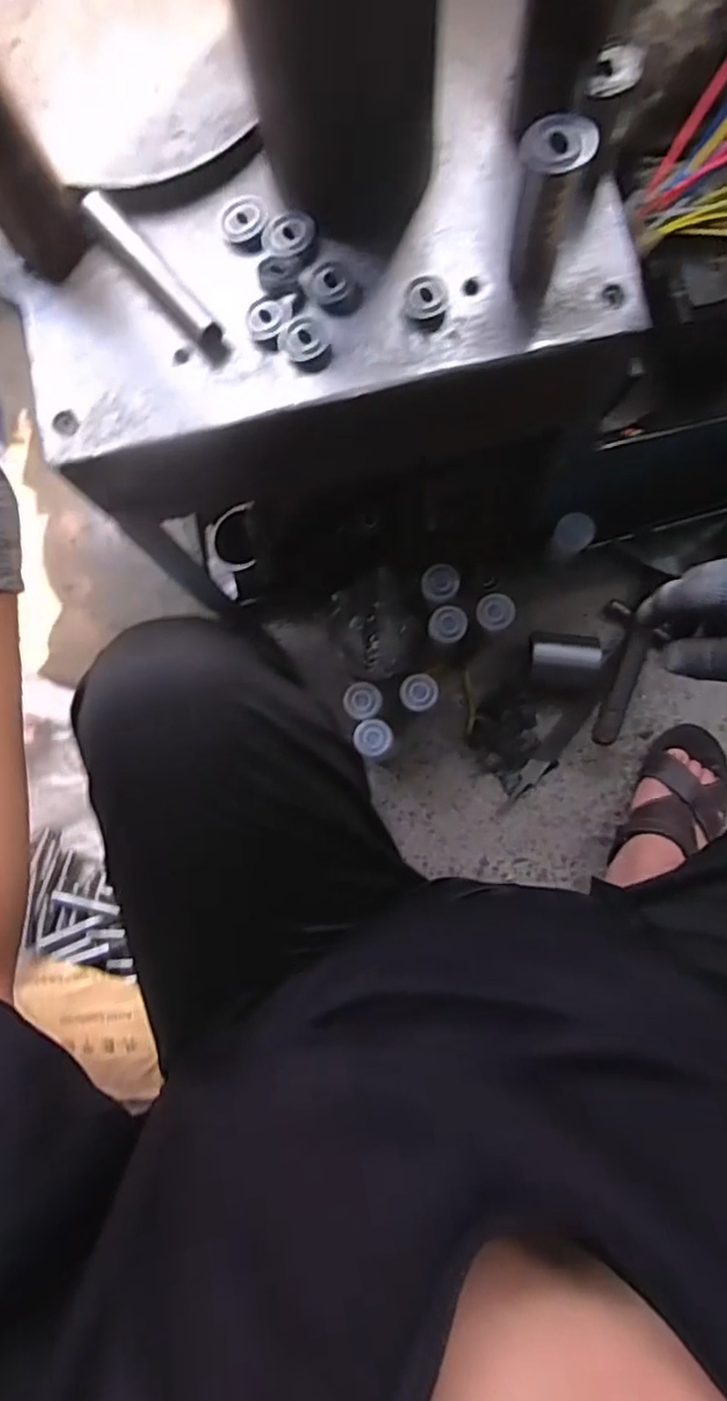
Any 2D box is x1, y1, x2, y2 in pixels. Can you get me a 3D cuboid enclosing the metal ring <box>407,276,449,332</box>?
[{"bbox_3d":[0.047,-0.293,0.496,0.030,0.015,0.038,2,83,4],"label":"metal ring"}]

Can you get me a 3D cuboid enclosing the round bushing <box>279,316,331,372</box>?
[{"bbox_3d":[-0.042,-0.266,0.496,0.039,0.013,0.032,41,87,8],"label":"round bushing"}]

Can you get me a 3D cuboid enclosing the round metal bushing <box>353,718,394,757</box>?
[{"bbox_3d":[0.012,0.045,0.799,0.046,0.009,0.043,-6,82,3],"label":"round metal bushing"}]

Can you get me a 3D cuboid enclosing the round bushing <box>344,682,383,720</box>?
[{"bbox_3d":[0.000,0.001,0.802,0.046,0.017,0.043,-1,83,4],"label":"round bushing"}]

